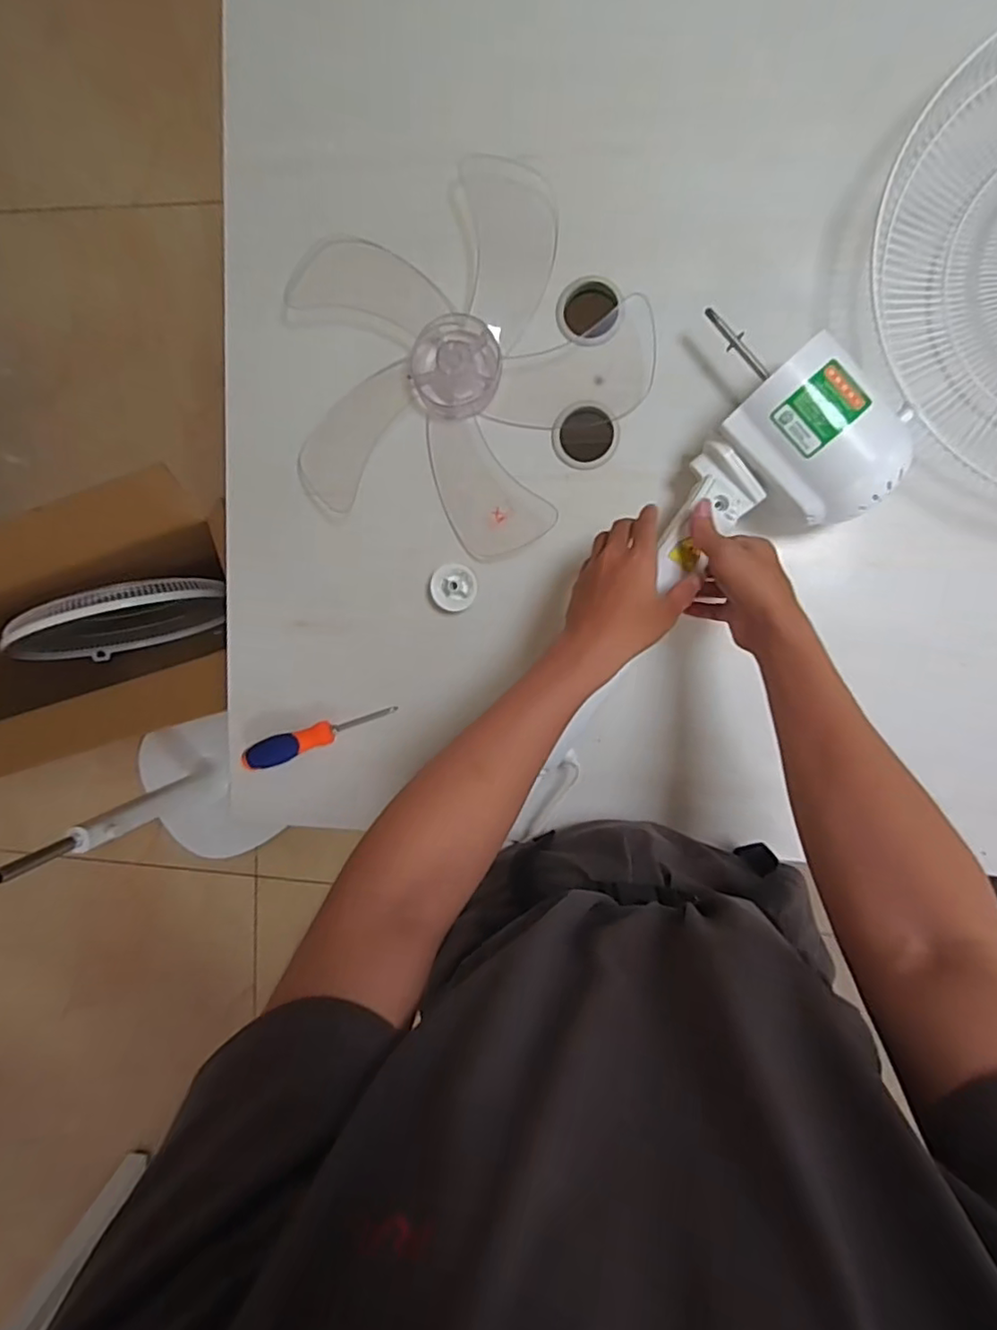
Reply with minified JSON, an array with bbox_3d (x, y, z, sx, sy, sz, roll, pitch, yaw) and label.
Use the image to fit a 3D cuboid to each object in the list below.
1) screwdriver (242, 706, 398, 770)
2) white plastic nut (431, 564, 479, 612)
[{"bbox_3d":[-0.203,0.076,0.695,0.181,0.025,0.033,-22,92,8],"label":"screwdriver"},{"bbox_3d":[-0.047,-0.083,0.666,0.048,0.012,0.049,1,95,7],"label":"white plastic nut"}]

